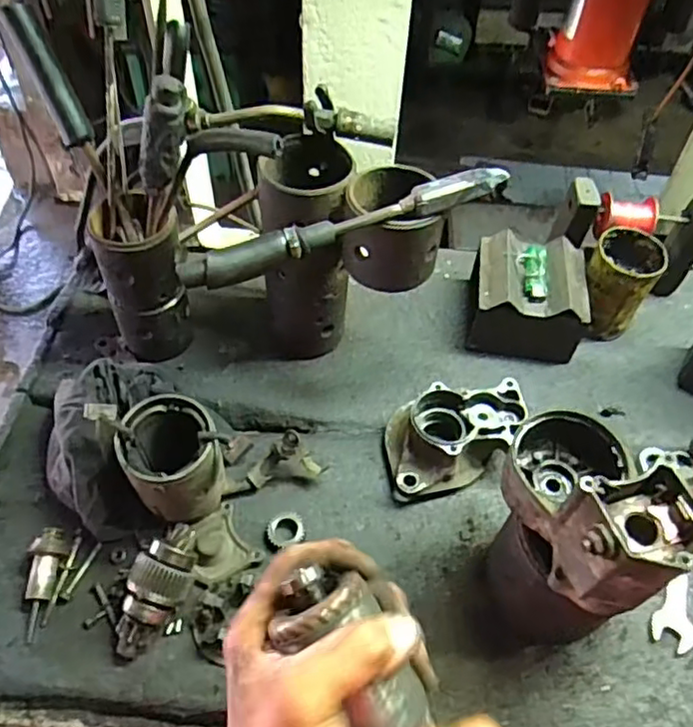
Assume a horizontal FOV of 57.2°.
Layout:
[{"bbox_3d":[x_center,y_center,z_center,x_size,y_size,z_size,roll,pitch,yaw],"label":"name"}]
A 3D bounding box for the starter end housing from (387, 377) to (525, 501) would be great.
[{"bbox_3d":[0.110,0.068,0.641,0.143,0.057,0.099,-10,53,-11],"label":"starter end housing"}]

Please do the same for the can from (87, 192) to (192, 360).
[{"bbox_3d":[-0.207,-0.088,0.652,0.075,0.199,0.074,1,51,-2],"label":"can"}]

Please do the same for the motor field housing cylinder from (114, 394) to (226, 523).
[{"bbox_3d":[-0.154,0.092,0.574,0.079,0.103,0.079,1,51,-2],"label":"motor field housing cylinder"}]

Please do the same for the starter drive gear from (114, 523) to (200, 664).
[{"bbox_3d":[-0.162,0.195,0.546,0.048,0.047,0.116,19,75,12],"label":"starter drive gear"}]

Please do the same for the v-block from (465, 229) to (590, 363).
[{"bbox_3d":[0.208,-0.075,0.735,0.122,0.090,0.123,8,52,3],"label":"v-block"}]

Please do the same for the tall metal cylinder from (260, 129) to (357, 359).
[{"bbox_3d":[-0.041,-0.112,0.661,0.080,0.221,0.089,3,51,-1],"label":"tall metal cylinder"}]

